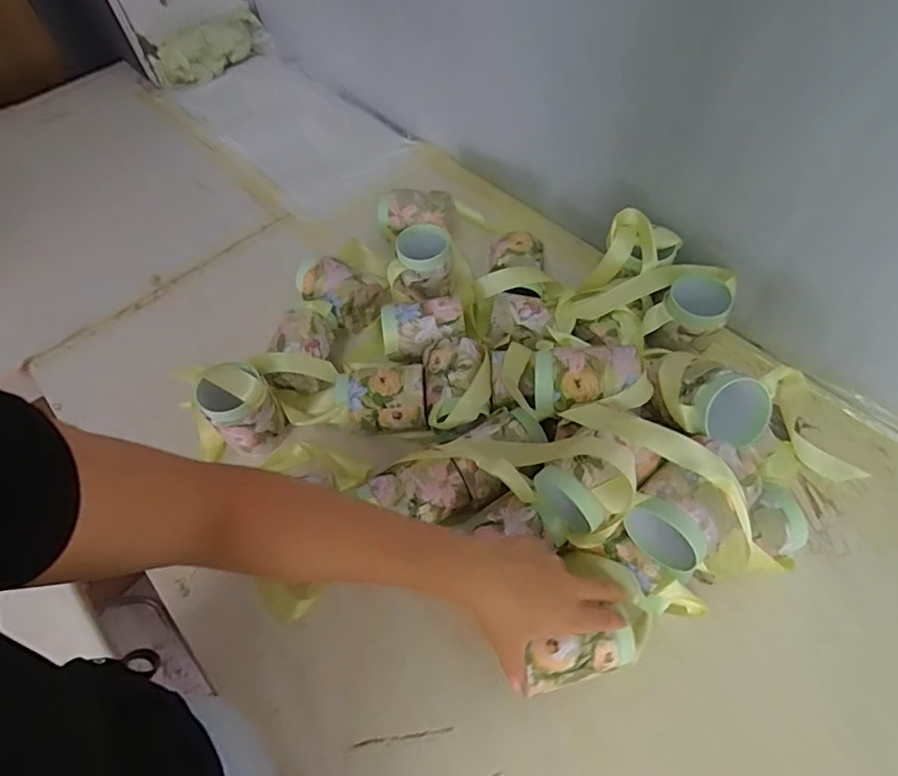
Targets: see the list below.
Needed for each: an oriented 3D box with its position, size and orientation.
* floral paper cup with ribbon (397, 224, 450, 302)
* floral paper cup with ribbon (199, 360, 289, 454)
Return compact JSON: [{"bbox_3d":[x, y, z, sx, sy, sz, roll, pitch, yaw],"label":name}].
[{"bbox_3d":[-0.032,-0.166,0.696,0.064,0.064,0.080,-10,57,-3],"label":"floral paper cup with ribbon"},{"bbox_3d":[-0.228,0.025,0.597,0.067,0.100,0.064,-2,57,3],"label":"floral paper cup with ribbon"}]

